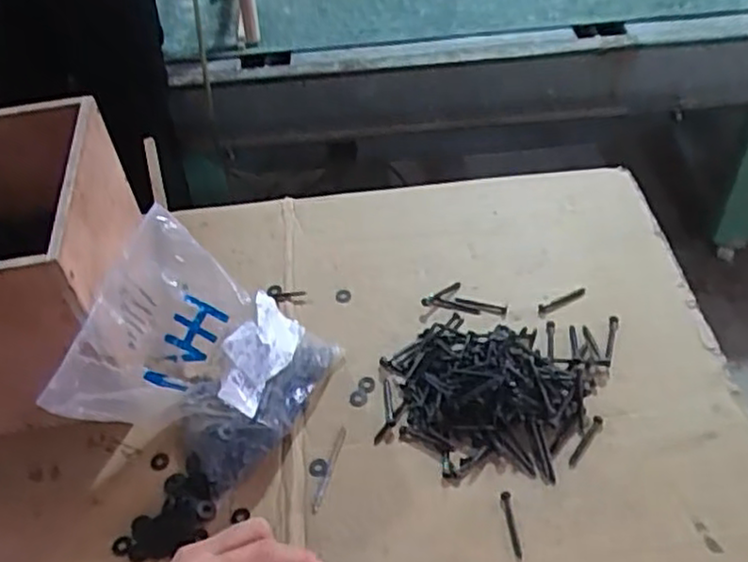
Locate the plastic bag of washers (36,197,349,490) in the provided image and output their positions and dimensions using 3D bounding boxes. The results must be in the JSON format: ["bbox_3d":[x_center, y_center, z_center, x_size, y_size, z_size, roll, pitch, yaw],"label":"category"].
[{"bbox_3d":[-0.172,0.082,0.719,0.184,0.166,0.212,15,50,19],"label":"plastic bag of washers"}]

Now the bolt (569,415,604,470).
[{"bbox_3d":[0.212,0.160,0.720,0.011,0.006,0.068,26,54,24],"label":"bolt"}]

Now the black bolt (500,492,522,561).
[{"bbox_3d":[0.126,0.222,0.661,0.009,0.009,0.063,-5,48,-2],"label":"black bolt"}]

